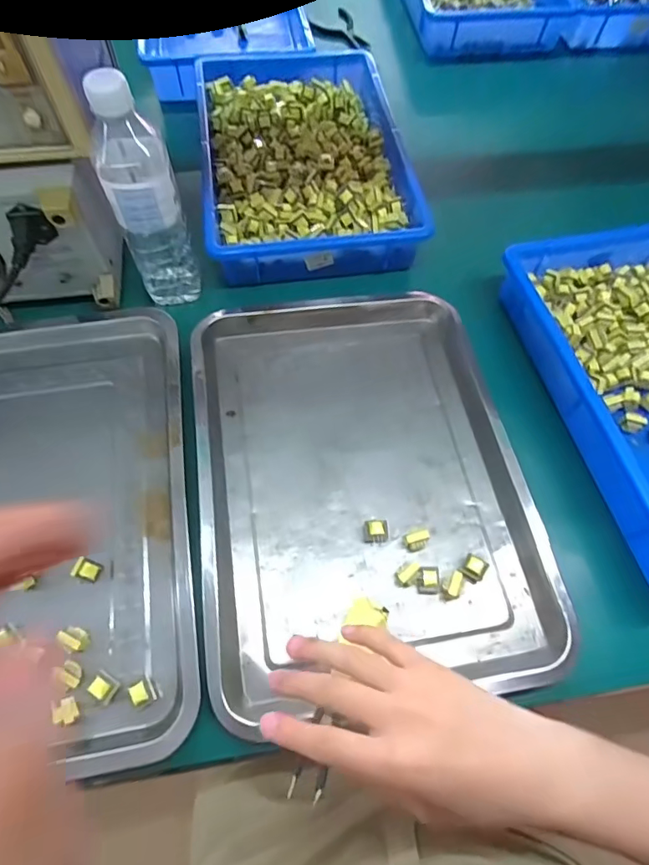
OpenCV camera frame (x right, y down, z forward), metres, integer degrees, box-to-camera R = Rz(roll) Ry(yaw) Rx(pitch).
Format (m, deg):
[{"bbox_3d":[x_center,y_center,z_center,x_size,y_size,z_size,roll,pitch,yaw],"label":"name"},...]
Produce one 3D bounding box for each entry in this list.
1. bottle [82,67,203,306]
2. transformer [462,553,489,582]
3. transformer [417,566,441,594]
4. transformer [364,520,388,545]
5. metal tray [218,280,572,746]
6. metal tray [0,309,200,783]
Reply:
[{"bbox_3d":[-0.166,-0.214,0.439,0.059,0.209,0.066,-15,66,-10],"label":"bottle"},{"bbox_3d":[0.126,0.115,0.396,0.018,0.016,0.019,28,66,11],"label":"transformer"},{"bbox_3d":[0.088,0.124,0.393,0.016,0.018,0.020,-2,64,-3],"label":"transformer"},{"bbox_3d":[0.046,0.087,0.414,0.019,0.015,0.019,-2,64,-3],"label":"transformer"},{"bbox_3d":[0.036,0.049,0.424,0.270,0.036,0.368,-7,67,-4],"label":"metal tray"},{"bbox_3d":[-0.260,0.069,0.397,0.283,0.024,0.381,-8,65,-6],"label":"metal tray"}]

